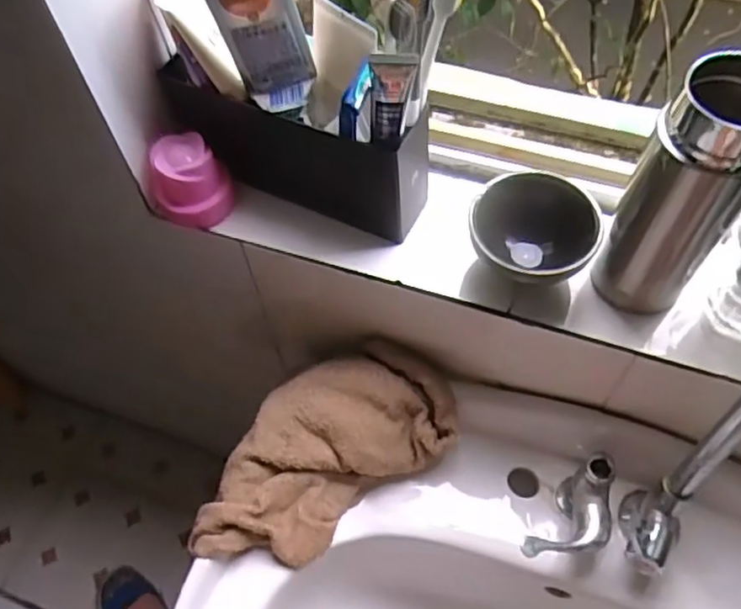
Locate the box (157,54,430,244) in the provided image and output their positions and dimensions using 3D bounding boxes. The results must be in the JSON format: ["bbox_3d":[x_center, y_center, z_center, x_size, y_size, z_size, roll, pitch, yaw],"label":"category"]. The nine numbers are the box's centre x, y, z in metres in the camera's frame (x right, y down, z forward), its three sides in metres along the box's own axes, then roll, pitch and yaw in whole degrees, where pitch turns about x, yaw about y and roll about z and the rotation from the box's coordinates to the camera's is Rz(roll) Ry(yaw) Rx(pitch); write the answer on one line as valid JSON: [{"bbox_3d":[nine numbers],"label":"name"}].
[{"bbox_3d":[-0.057,-0.117,0.486,0.201,0.088,0.049,20,61,14],"label":"box"}]

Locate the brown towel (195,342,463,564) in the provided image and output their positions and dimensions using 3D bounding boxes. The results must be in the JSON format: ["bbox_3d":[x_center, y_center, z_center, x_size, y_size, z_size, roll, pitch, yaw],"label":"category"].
[{"bbox_3d":[-0.042,0.122,0.533,0.230,0.040,0.125,-38,82,-8],"label":"brown towel"}]

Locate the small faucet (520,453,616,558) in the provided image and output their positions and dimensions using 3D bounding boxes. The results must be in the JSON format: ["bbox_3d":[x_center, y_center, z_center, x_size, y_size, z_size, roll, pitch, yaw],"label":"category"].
[{"bbox_3d":[0.157,0.167,0.499,0.046,0.059,0.094,35,66,21],"label":"small faucet"}]

